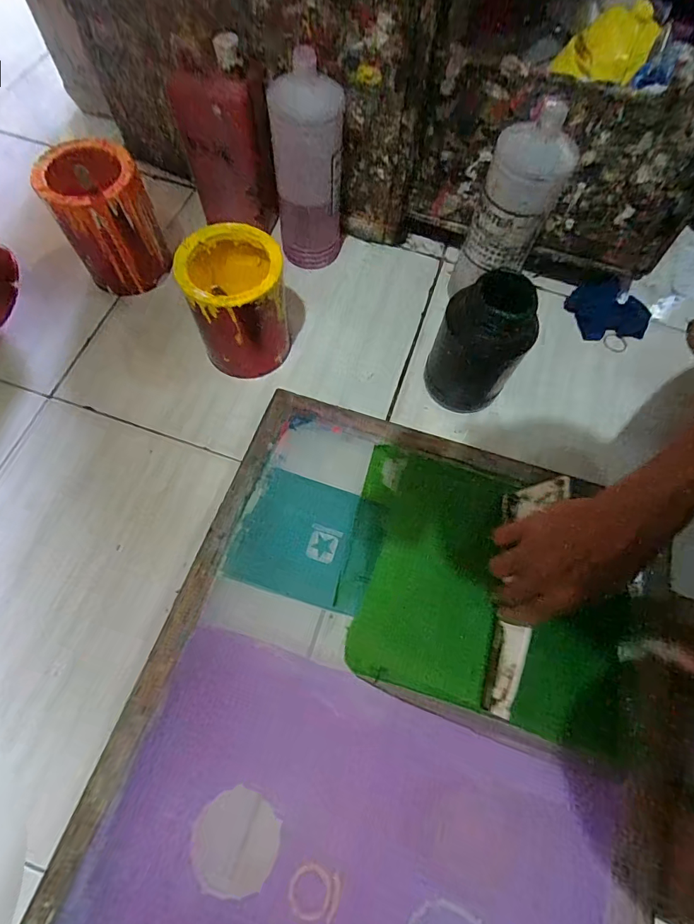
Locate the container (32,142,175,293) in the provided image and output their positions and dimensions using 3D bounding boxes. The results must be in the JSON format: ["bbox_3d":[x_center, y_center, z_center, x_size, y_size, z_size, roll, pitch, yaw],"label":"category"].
[{"bbox_3d":[-0.295,-0.297,0.547,0.107,0.145,0.104,1,67,-3],"label":"container"}]

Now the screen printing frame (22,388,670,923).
[{"bbox_3d":[0.041,0.218,0.387,0.441,0.030,0.531,17,65,8],"label":"screen printing frame"}]

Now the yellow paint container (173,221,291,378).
[{"bbox_3d":[-0.127,-0.183,0.515,0.108,0.137,0.116,-20,69,-11],"label":"yellow paint container"}]

